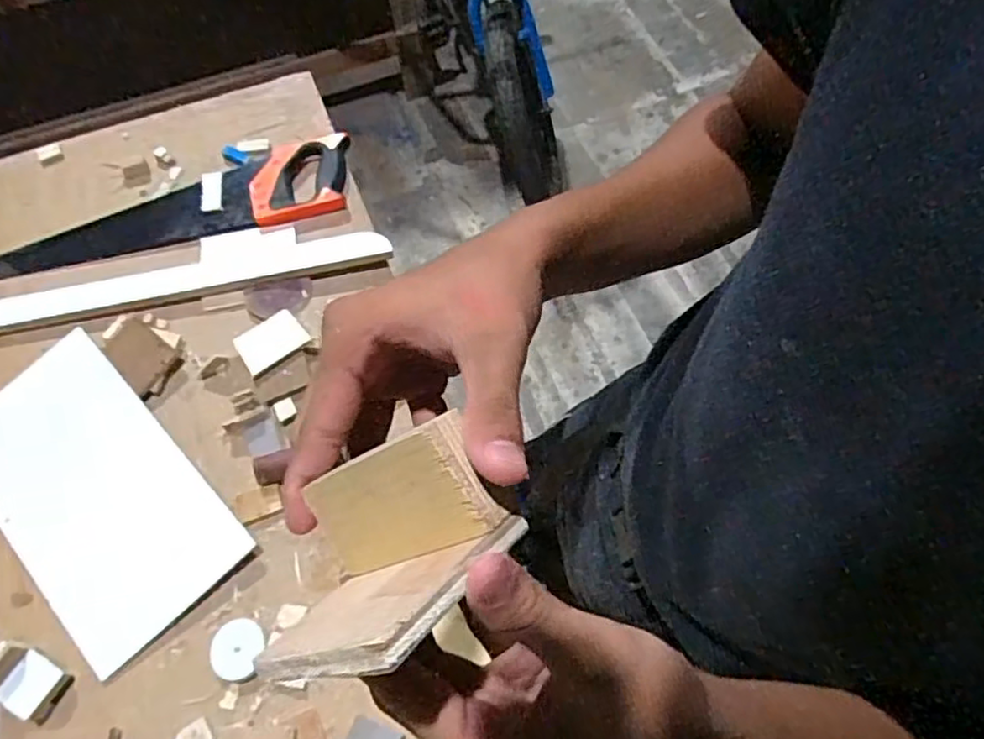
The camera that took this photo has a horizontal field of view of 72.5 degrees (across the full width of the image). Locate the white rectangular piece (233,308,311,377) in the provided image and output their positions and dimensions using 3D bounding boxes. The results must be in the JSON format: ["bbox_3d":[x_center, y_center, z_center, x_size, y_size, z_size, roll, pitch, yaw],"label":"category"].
[{"bbox_3d":[-0.265,-0.036,0.803,0.076,0.007,0.061,-34,68,-11],"label":"white rectangular piece"}]

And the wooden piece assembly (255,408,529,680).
[{"bbox_3d":[-0.046,0.062,0.240,0.051,0.086,0.082,58,37,-6],"label":"wooden piece assembly"}]

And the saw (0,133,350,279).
[{"bbox_3d":[-0.447,-0.211,0.909,0.518,0.023,0.116,-15,72,1],"label":"saw"}]

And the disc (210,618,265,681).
[{"bbox_3d":[-0.253,0.275,0.662,0.054,0.007,0.054,-7,64,14],"label":"disc"}]

